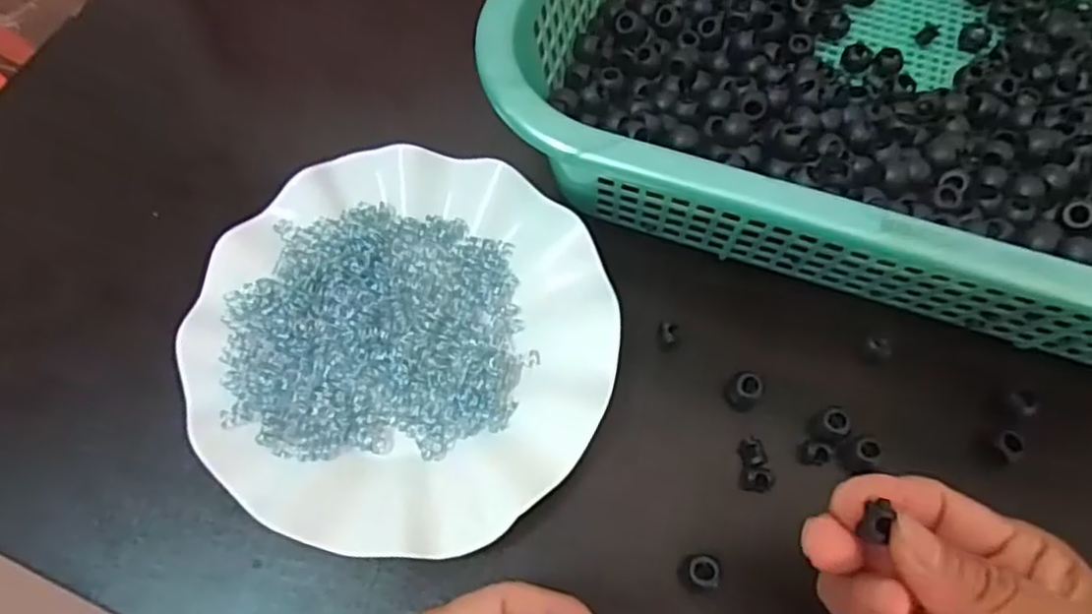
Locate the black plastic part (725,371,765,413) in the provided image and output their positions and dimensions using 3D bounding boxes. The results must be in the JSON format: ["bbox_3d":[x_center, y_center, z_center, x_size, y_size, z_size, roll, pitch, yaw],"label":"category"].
[{"bbox_3d":[0.090,0.038,0.327,0.015,0.015,0.015,0,66,0],"label":"black plastic part"}]

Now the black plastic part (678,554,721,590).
[{"bbox_3d":[0.063,0.109,0.297,0.014,0.015,0.013,0,66,0],"label":"black plastic part"}]

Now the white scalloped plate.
[{"bbox_3d":[-0.062,0.015,0.328,0.179,0.028,0.178,41,72,16],"label":"white scalloped plate"}]

